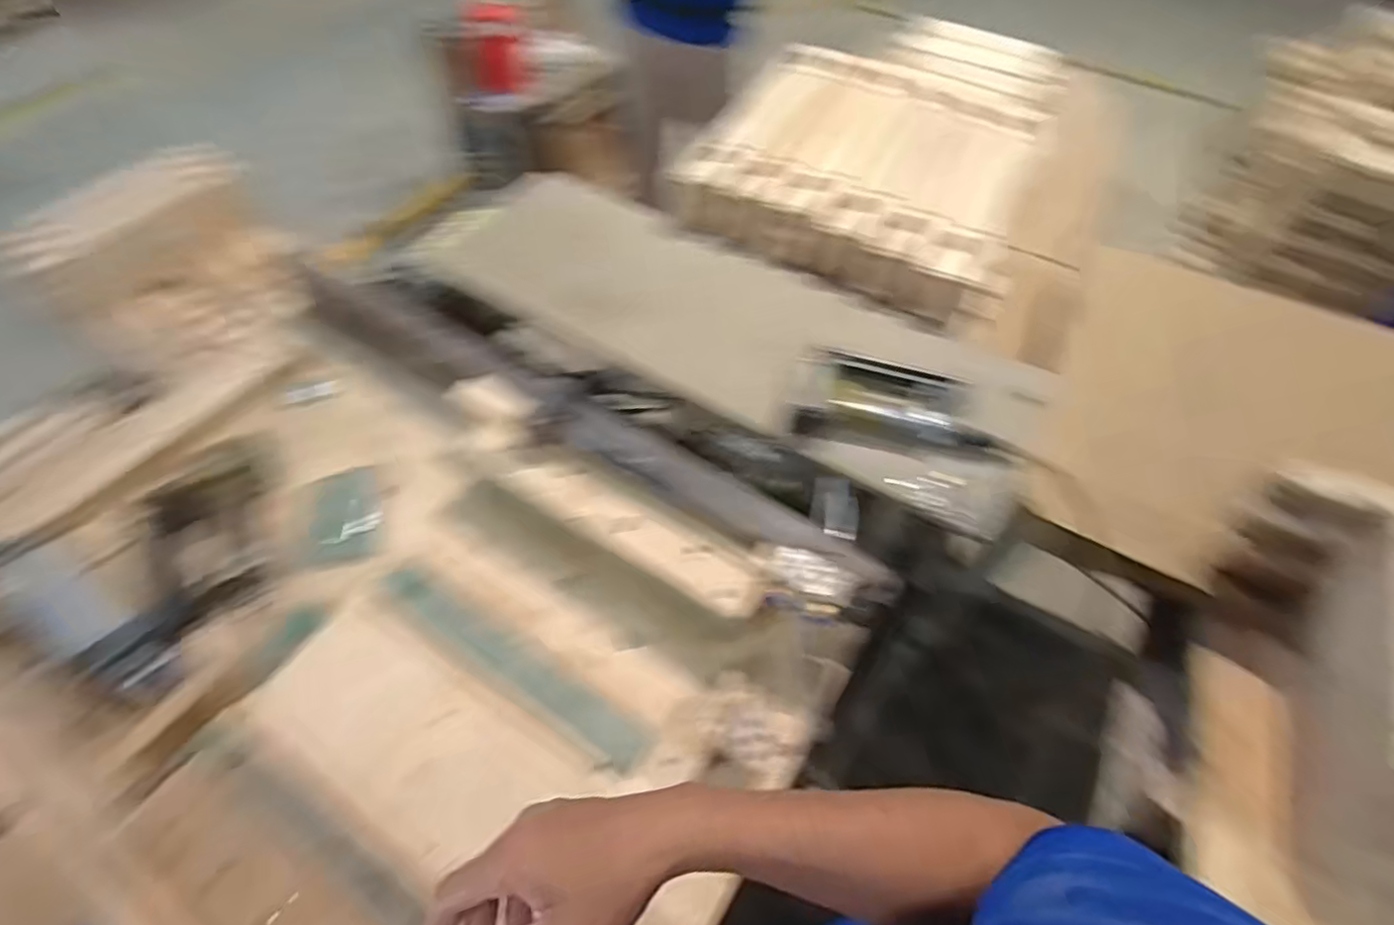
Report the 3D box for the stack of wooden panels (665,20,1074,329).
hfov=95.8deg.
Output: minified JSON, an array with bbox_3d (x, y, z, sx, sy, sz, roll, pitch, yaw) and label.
[{"bbox_3d":[0.284,-0.477,0.999,0.497,0.109,0.538,21,57,11],"label":"stack of wooden panels"}]

